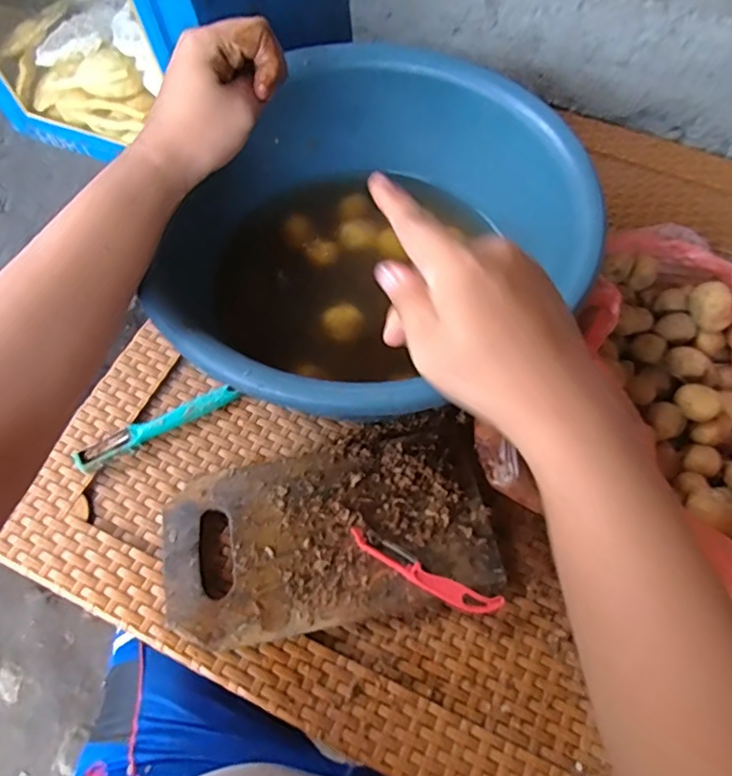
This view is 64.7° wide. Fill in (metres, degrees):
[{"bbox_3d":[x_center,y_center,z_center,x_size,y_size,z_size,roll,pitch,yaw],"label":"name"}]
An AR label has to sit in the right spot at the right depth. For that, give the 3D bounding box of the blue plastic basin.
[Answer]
[{"bbox_3d":[-0.004,-0.127,0.542,0.362,0.157,0.385,0,62,1],"label":"blue plastic basin"}]

